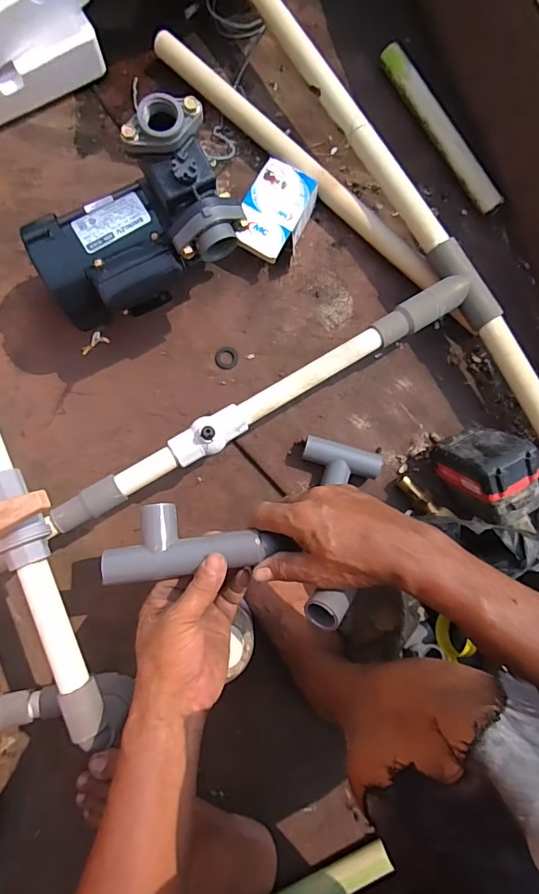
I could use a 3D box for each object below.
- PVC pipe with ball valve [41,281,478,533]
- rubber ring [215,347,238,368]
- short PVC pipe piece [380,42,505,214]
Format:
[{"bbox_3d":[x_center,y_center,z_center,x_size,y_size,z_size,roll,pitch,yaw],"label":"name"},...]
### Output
[{"bbox_3d":[0.002,-0.054,0.542,0.573,0.044,0.043,-31,87,-7],"label":"PVC pipe with ball valve"},{"bbox_3d":[-0.059,-0.122,0.639,0.031,0.004,0.031,0,85,-3],"label":"rubber ring"},{"bbox_3d":[0.243,-0.455,0.672,0.028,0.034,0.274,-31,88,-5],"label":"short PVC pipe piece"}]

